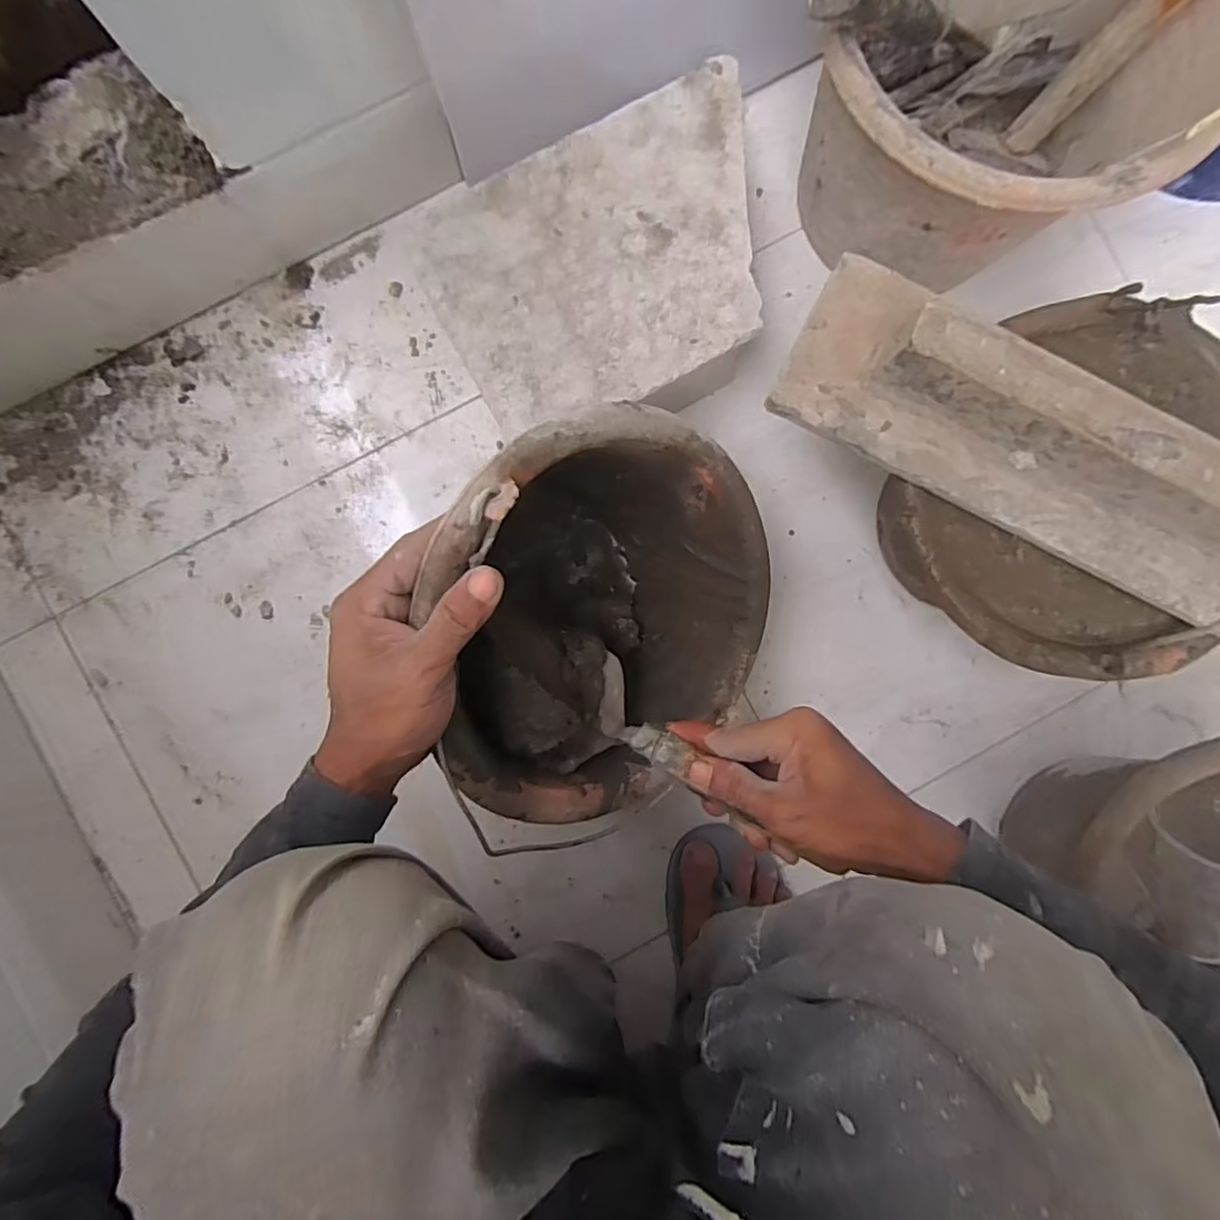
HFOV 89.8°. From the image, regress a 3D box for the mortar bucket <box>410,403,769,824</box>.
[{"bbox_3d":[-0.035,-0.011,0.435,0.240,0.169,0.246,-6,107,-36],"label":"mortar bucket"}]

